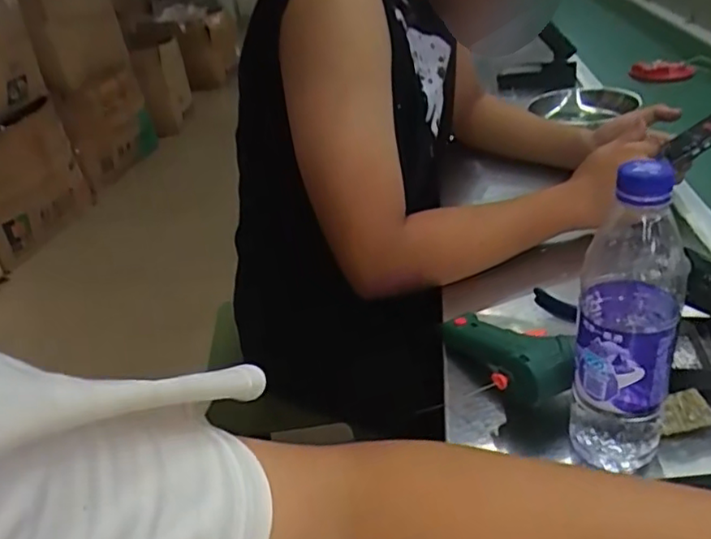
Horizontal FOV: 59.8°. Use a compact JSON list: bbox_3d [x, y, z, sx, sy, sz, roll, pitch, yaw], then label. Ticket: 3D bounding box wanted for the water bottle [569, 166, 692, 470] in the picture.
[{"bbox_3d":[0.185,0.035,0.421,0.062,0.216,0.067,6,33,22],"label":"water bottle"}]

